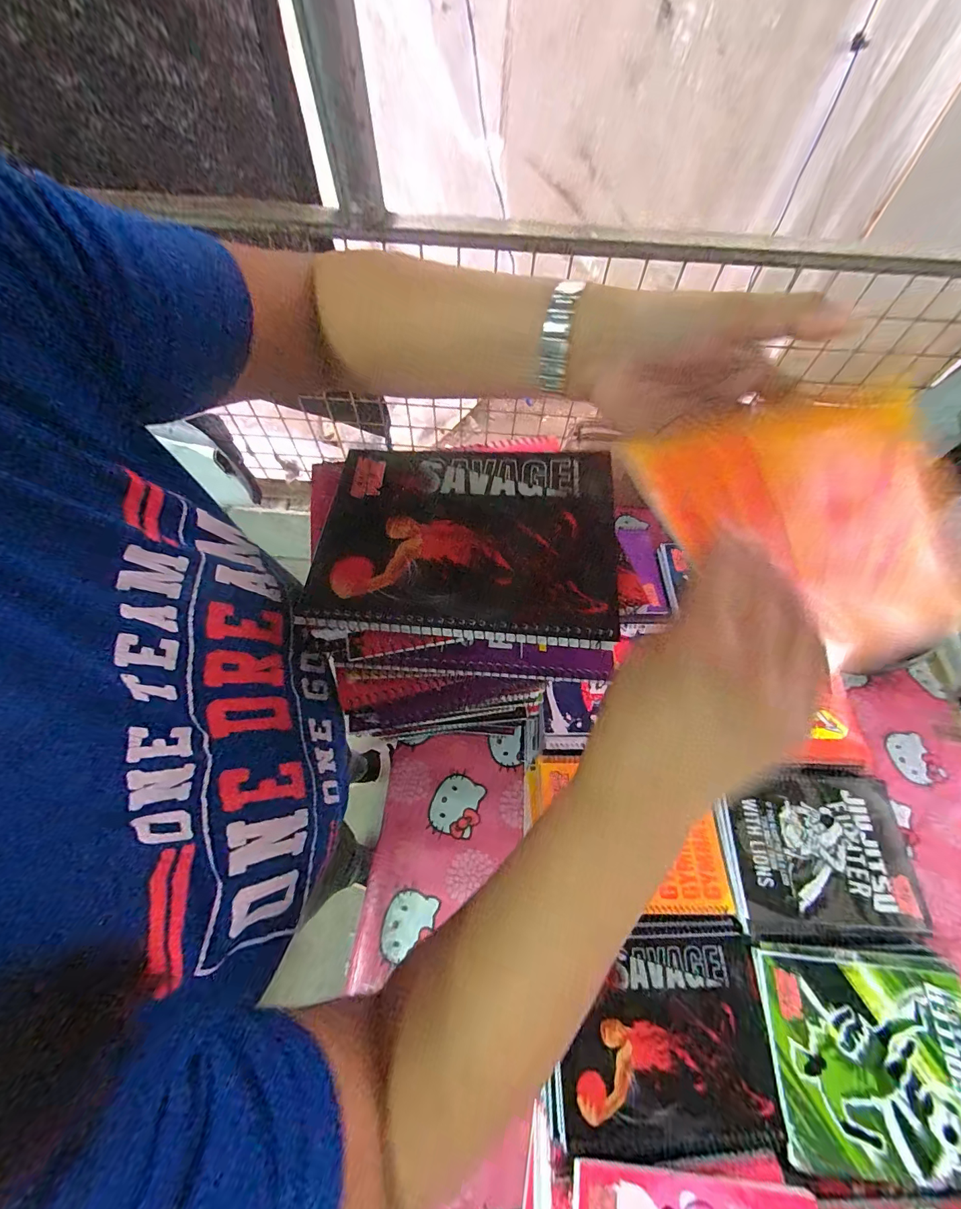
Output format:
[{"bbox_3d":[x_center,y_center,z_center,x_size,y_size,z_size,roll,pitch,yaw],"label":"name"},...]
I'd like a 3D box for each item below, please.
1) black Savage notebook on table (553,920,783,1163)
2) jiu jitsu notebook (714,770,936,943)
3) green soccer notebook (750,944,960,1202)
[{"bbox_3d":[0.173,0.404,0.394,0.197,0.011,0.162,2,63,-1],"label":"black Savage notebook on table"},{"bbox_3d":[0.376,0.273,0.462,0.207,0.005,0.160,1,63,-2],"label":"jiu jitsu notebook"},{"bbox_3d":[0.373,0.426,0.384,0.202,0.005,0.158,6,63,1],"label":"green soccer notebook"}]

